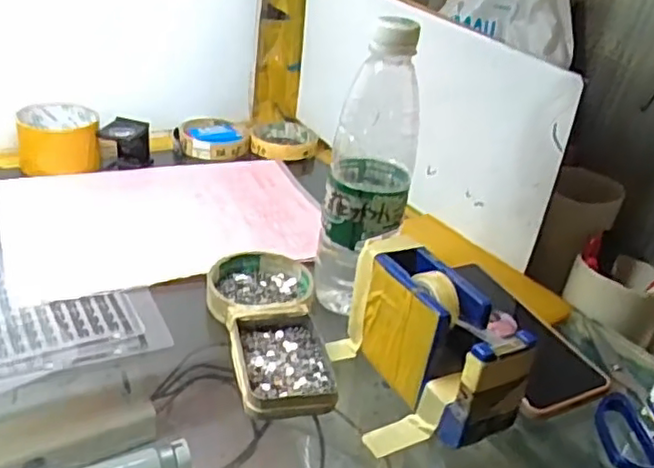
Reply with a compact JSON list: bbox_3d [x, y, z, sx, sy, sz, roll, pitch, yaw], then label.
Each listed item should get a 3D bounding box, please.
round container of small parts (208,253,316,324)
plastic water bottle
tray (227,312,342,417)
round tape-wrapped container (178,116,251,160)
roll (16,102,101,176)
[{"bbox_3d":[-0.053,0.043,0.523,0.081,0.023,0.086,5,29,-3],"label":"round container of small parts"},{"bbox_3d":[0.032,-0.045,0.493,0.060,0.227,0.067,10,29,6],"label":"plastic water bottle"},{"bbox_3d":[-0.030,0.087,0.449,0.065,0.016,0.093,-2,30,-16],"label":"tray"},{"bbox_3d":[-0.137,-0.120,0.798,0.082,0.021,0.083,-1,30,-15],"label":"round tape-wrapped container"},{"bbox_3d":[-0.283,-0.101,0.695,0.079,0.054,0.072,-3,30,-17],"label":"roll"}]

